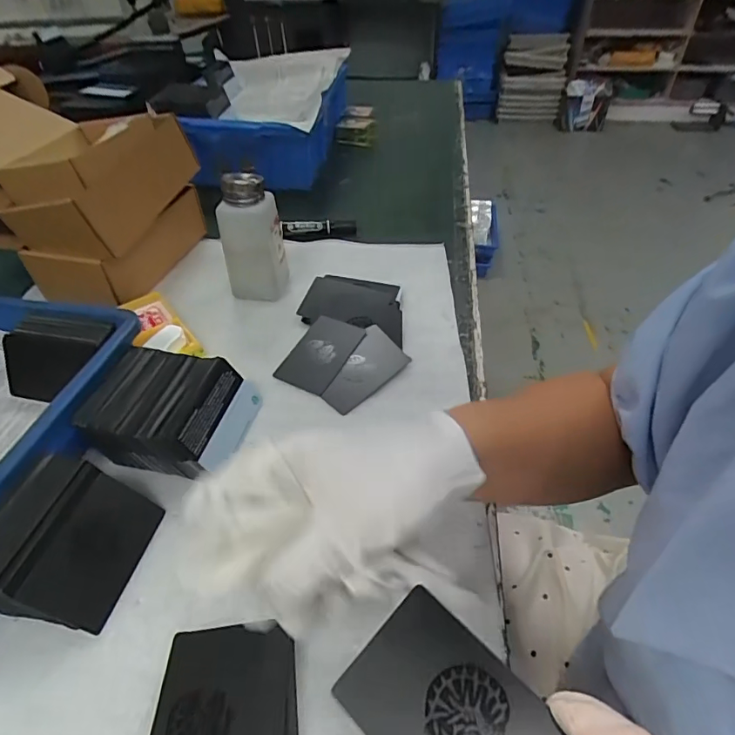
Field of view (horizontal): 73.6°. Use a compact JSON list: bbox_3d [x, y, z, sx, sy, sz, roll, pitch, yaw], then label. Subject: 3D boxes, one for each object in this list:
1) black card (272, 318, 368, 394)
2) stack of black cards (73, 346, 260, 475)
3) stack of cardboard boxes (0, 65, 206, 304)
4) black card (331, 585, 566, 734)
[{"bbox_3d":[-0.045,-0.014,0.471,0.055,0.004,0.086,21,57,22],"label":"black card"},{"bbox_3d":[-0.153,0.033,0.389,0.105,0.052,0.090,4,44,6],"label":"stack of black cards"},{"bbox_3d":[-0.344,-0.195,0.534,0.250,0.185,0.185,9,45,11],"label":"stack of cardboard boxes"},{"bbox_3d":[0.035,0.132,0.183,0.084,0.004,0.053,38,63,21],"label":"black card"}]

